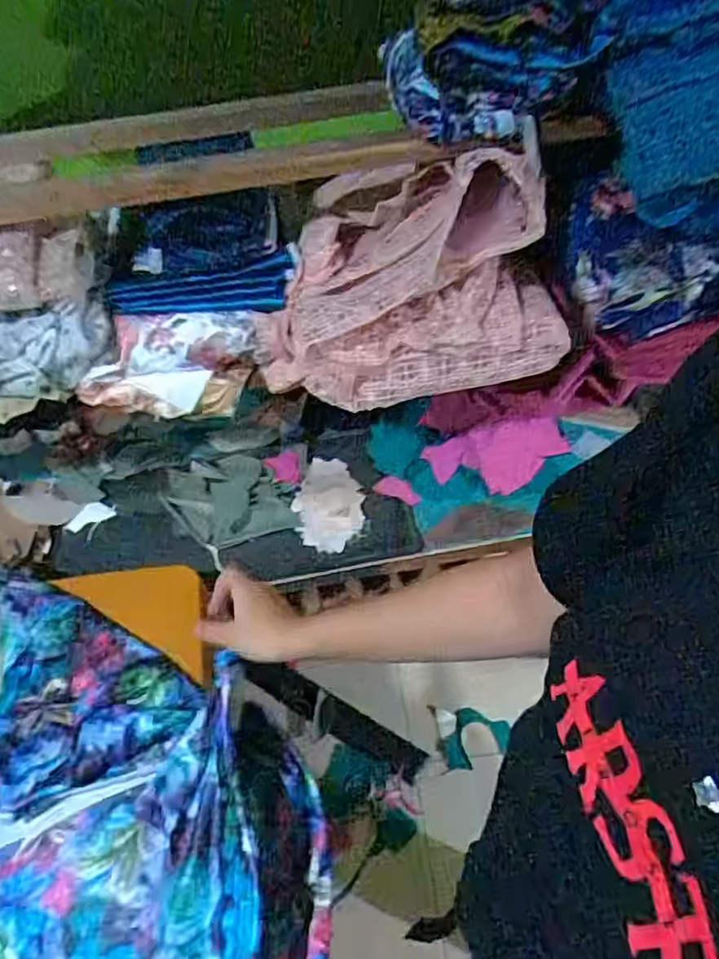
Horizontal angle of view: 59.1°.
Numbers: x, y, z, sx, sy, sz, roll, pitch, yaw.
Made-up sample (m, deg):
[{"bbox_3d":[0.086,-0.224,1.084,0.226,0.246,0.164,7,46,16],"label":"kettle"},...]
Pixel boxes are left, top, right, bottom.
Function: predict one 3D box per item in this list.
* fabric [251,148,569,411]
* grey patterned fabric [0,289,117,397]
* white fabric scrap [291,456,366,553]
[{"bbox_3d":[0.049,-0.210,0.675,0.328,0.205,0.135,-7,49,0],"label":"fabric"},{"bbox_3d":[-0.369,-0.136,0.661,0.211,0.087,0.063,-6,49,1],"label":"grey patterned fabric"},{"bbox_3d":[-0.043,0.031,0.914,0.096,0.009,0.168,-3,49,3],"label":"white fabric scrap"}]

